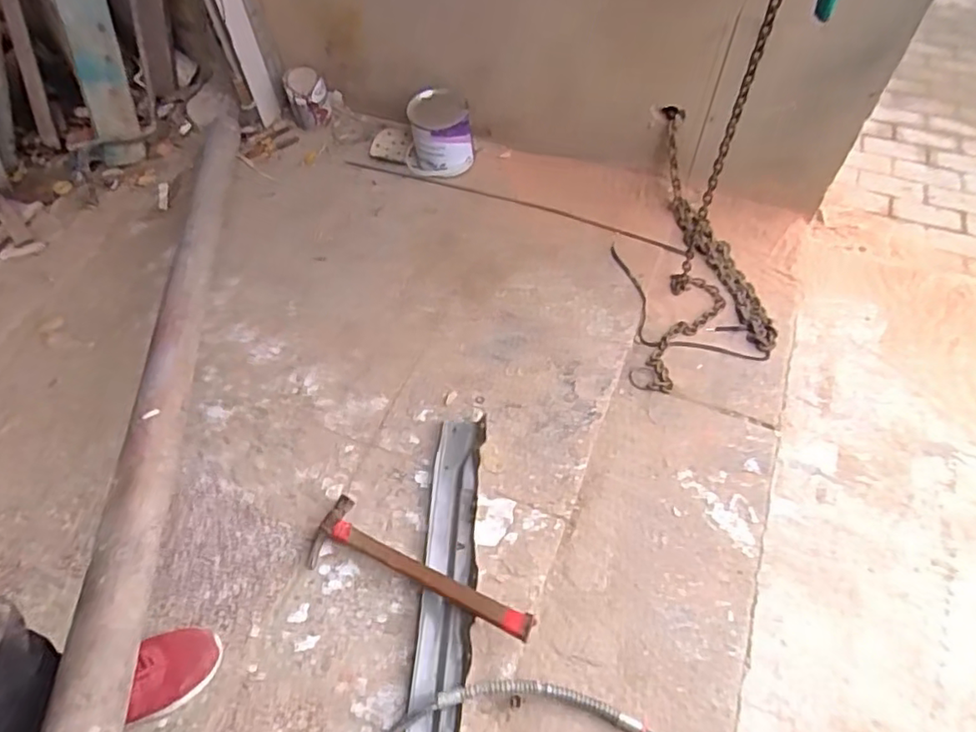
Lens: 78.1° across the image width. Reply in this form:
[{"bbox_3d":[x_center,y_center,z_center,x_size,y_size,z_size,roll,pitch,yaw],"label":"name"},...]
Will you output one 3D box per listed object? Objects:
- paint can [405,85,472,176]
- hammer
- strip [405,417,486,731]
[{"bbox_3d":[-0.127,-0.575,1.506,0.170,0.152,0.182,-5,58,-3],"label":"paint can"},{"bbox_3d":[-0.115,0.342,0.957,0.384,0.064,0.112,25,60,17],"label":"hammer"},{"bbox_3d":[-0.069,0.394,0.942,0.083,0.032,0.680,2,56,3],"label":"strip"}]

